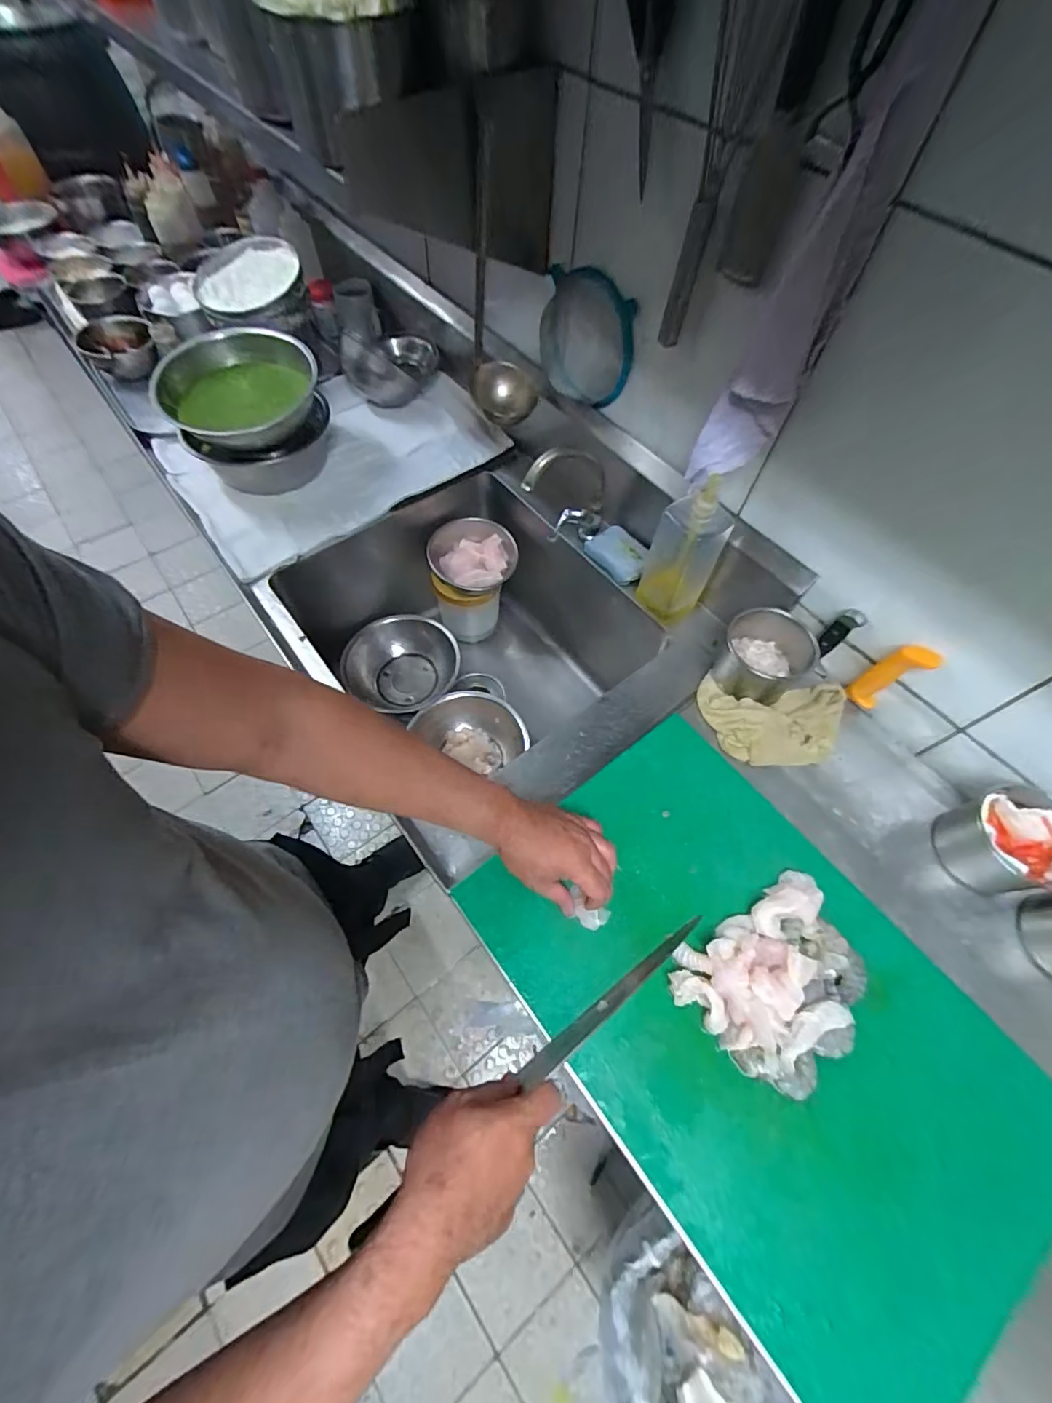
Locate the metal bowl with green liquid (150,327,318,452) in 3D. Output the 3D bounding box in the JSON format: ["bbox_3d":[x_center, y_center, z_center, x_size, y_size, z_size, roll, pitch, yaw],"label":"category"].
[{"bbox_3d":[-0.526,-0.570,0.946,0.249,0.080,0.261,0,67,0],"label":"metal bowl with green liquid"}]

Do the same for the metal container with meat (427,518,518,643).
[{"bbox_3d":[-0.115,-0.273,1.193,0.180,0.230,0.159,0,62,-2],"label":"metal container with meat"}]

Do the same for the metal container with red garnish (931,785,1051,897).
[{"bbox_3d":[0.614,0.183,0.669,0.106,0.119,0.118,-6,62,-4],"label":"metal container with red garnish"}]

